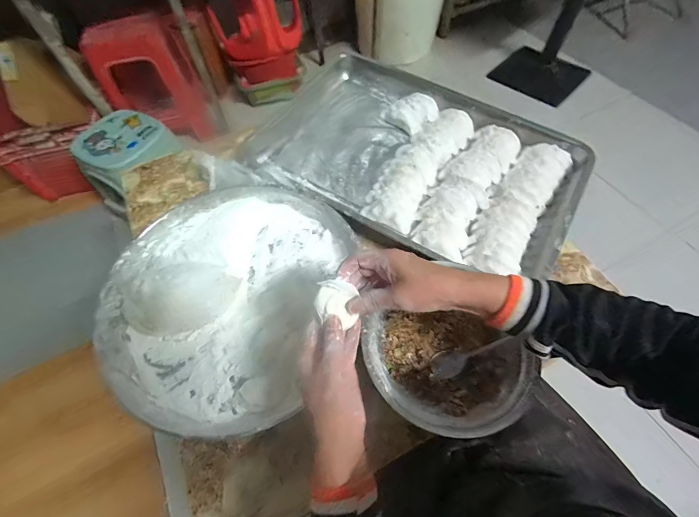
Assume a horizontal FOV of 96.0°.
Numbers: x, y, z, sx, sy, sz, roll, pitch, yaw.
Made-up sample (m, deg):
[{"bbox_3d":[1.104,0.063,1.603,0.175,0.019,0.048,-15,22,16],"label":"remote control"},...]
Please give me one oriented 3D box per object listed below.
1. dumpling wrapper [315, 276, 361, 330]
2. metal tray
[{"bbox_3d":[-0.013,0.047,0.348,0.043,0.026,0.044,4,60,5],"label":"dumpling wrapper"},{"bbox_3d":[0.116,-0.208,0.629,0.608,0.052,0.401,30,65,17],"label":"metal tray"}]

